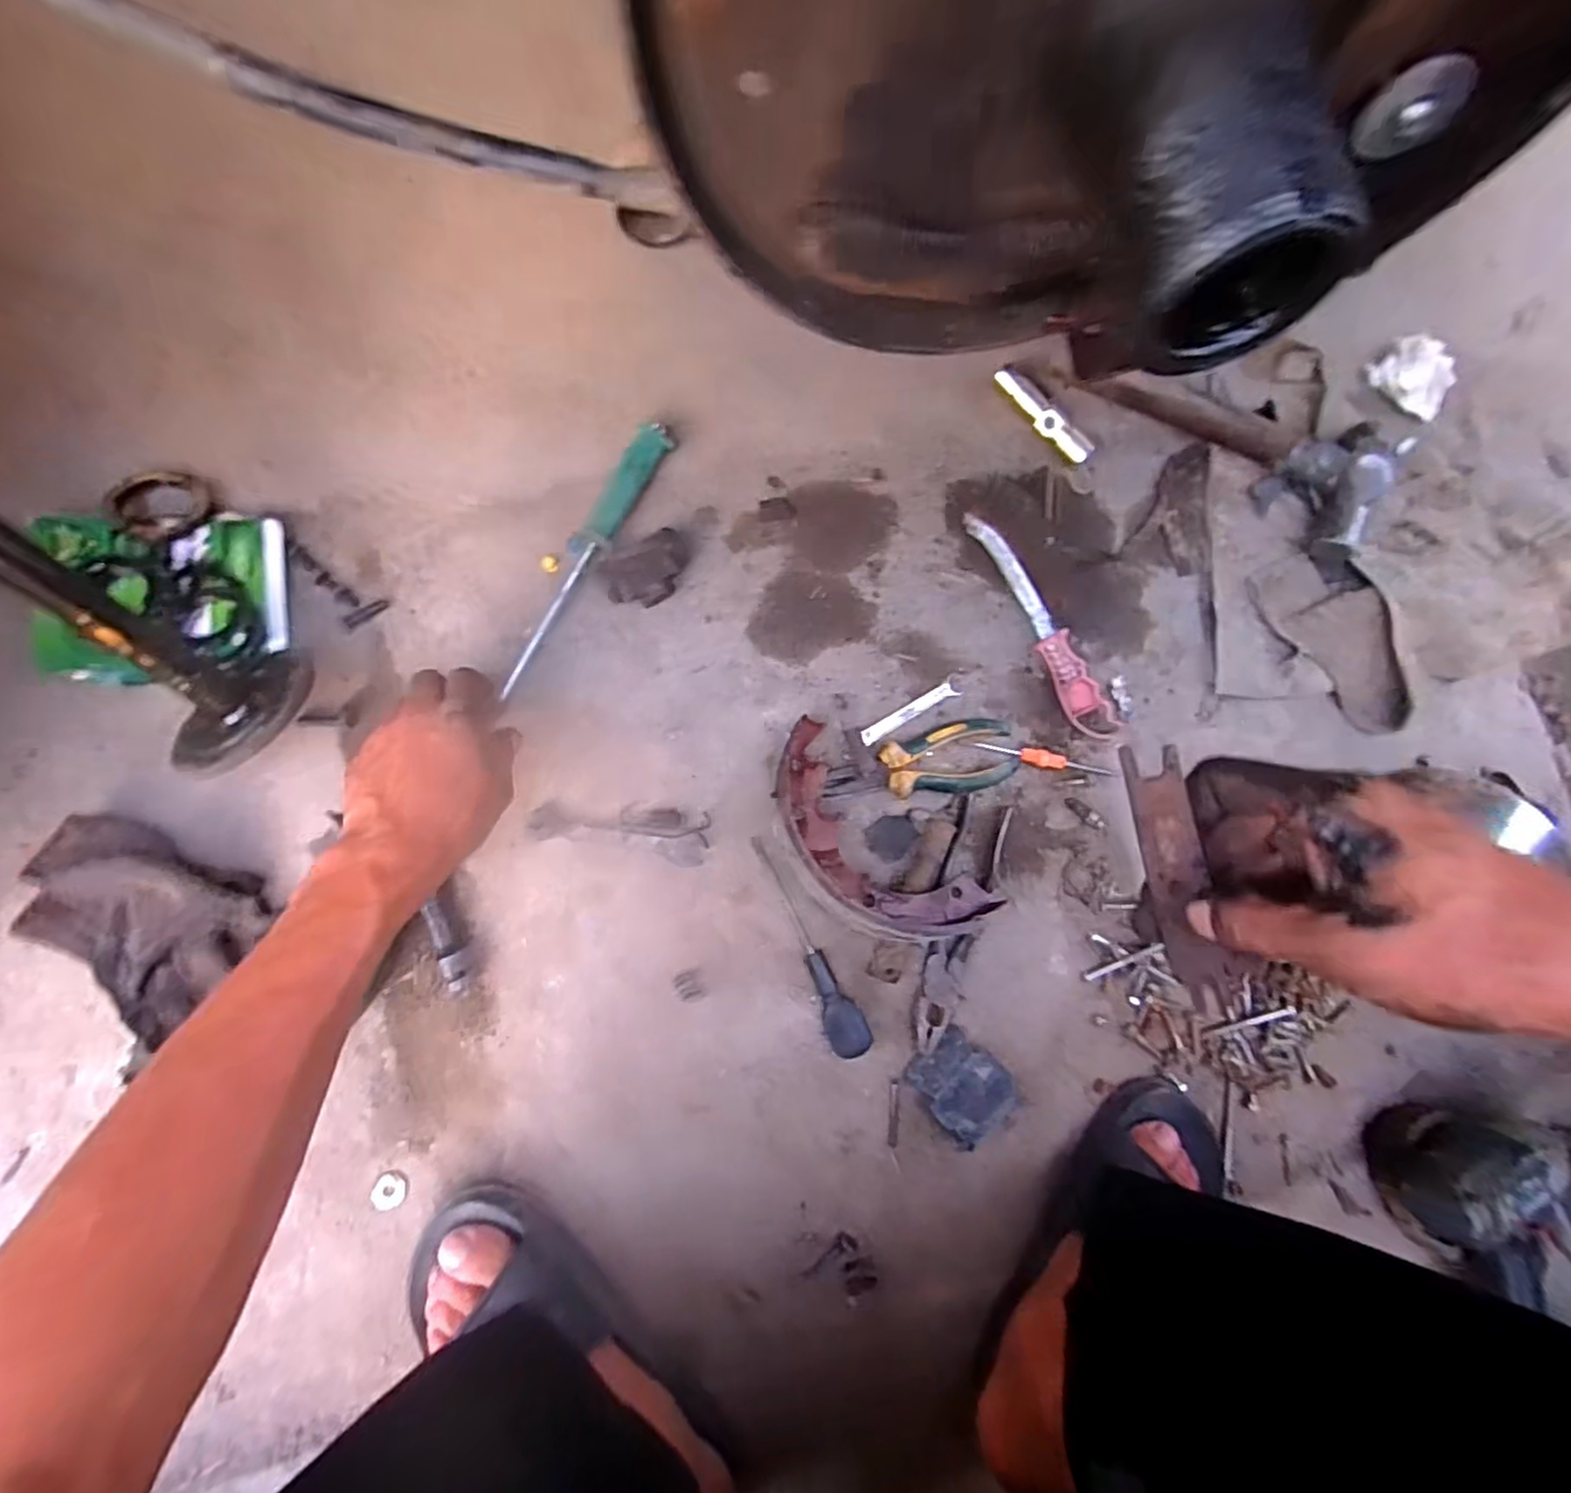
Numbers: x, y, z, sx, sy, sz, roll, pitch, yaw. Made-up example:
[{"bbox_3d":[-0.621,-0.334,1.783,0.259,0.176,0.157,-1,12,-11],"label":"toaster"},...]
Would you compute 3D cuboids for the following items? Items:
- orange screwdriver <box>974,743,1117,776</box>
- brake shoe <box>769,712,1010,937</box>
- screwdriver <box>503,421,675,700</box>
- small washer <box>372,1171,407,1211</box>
[{"bbox_3d":[0.213,0.011,0.577,0.112,0.014,0.015,16,83,-6],"label":"orange screwdriver"},{"bbox_3d":[0.057,0.076,0.523,0.093,0.055,0.198,-42,91,-9],"label":"brake shoe"},{"bbox_3d":[-0.153,-0.146,0.525,0.023,0.033,0.228,32,82,-4],"label":"screwdriver"},{"bbox_3d":[-0.272,0.306,0.481,0.021,0.004,0.024,31,82,-4],"label":"small washer"}]

